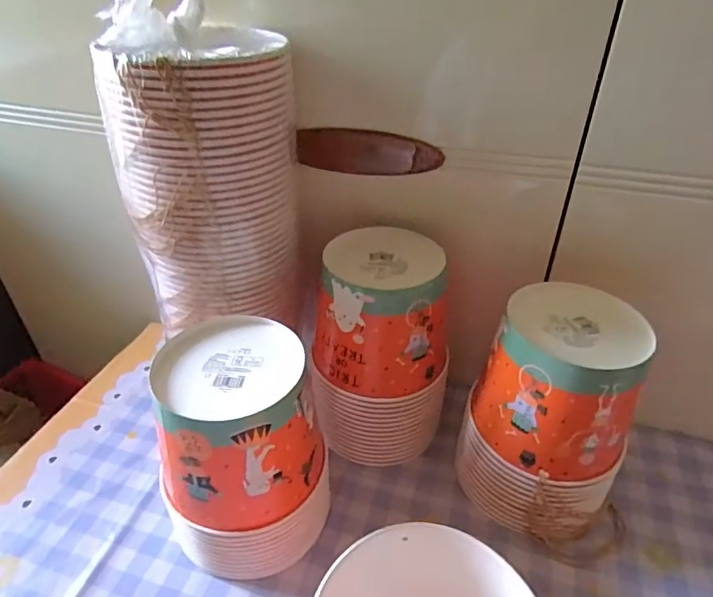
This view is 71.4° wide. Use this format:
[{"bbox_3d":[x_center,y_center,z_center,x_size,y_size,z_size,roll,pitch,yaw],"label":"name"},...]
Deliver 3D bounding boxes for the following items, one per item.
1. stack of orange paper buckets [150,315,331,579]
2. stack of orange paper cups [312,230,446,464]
[{"bbox_3d":[-0.101,0.147,0.484,0.134,0.215,0.139,-4,35,-8],"label":"stack of orange paper buckets"},{"bbox_3d":[0.028,0.059,0.583,0.151,0.244,0.136,-4,35,-6],"label":"stack of orange paper cups"}]

